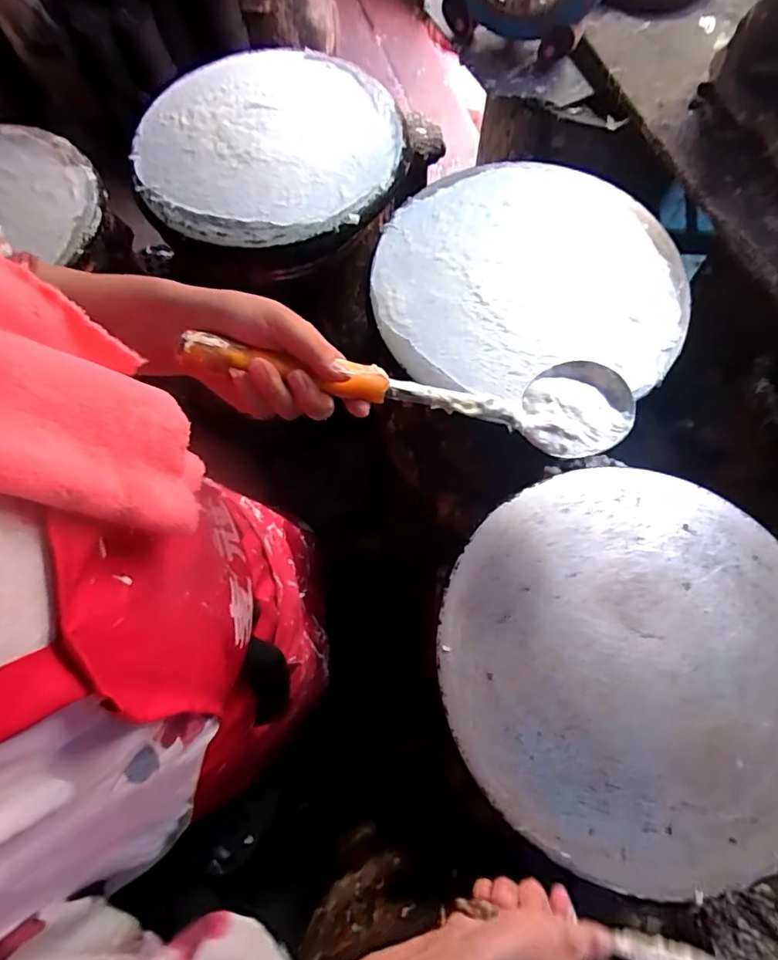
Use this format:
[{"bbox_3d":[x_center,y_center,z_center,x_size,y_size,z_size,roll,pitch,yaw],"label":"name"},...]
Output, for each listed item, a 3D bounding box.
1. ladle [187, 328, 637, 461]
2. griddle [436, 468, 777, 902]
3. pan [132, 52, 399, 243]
[{"bbox_3d":[0.040,-0.081,0.410,0.359,0.056,0.089,7,69,-27],"label":"ladle"},{"bbox_3d":[0.237,0.168,0.505,0.365,0.030,0.361,-1,72,2],"label":"griddle"},{"bbox_3d":[-0.167,-0.471,0.736,0.370,0.039,0.341,-11,72,-1],"label":"pan"}]

